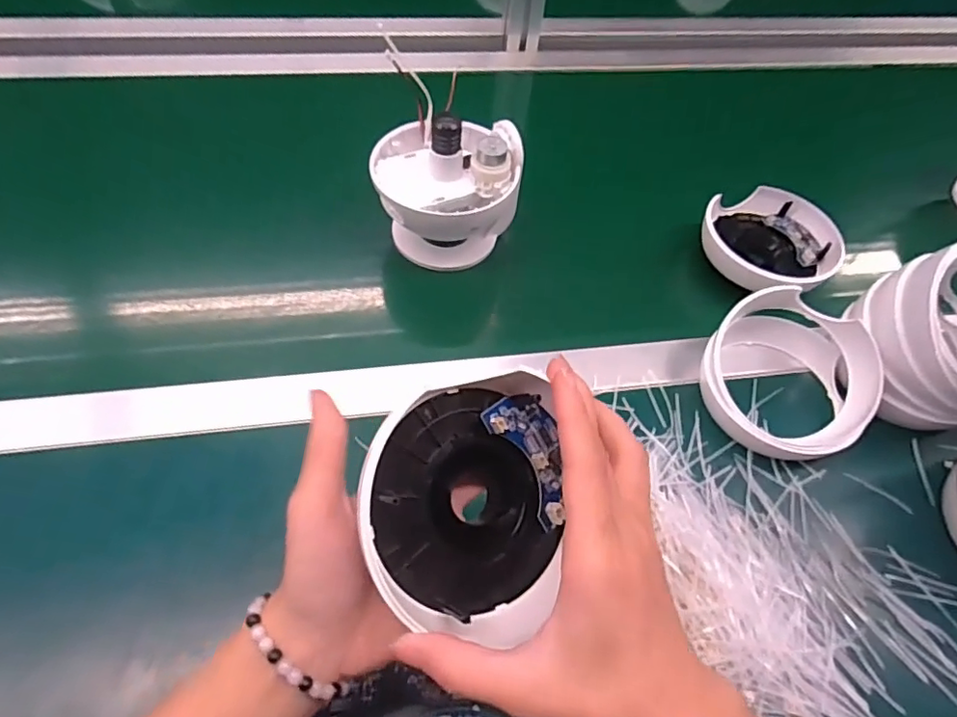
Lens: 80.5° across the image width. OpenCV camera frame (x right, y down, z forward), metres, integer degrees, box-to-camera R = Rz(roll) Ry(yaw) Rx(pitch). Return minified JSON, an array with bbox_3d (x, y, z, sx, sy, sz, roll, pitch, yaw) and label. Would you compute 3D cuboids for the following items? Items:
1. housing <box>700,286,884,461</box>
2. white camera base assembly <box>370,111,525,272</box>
[{"bbox_3d":[0.230,0.011,0.415,0.117,0.057,0.125,2,56,-4],"label":"housing"},{"bbox_3d":[-0.027,-0.140,0.474,0.120,0.113,0.112,2,56,-5],"label":"white camera base assembly"}]

